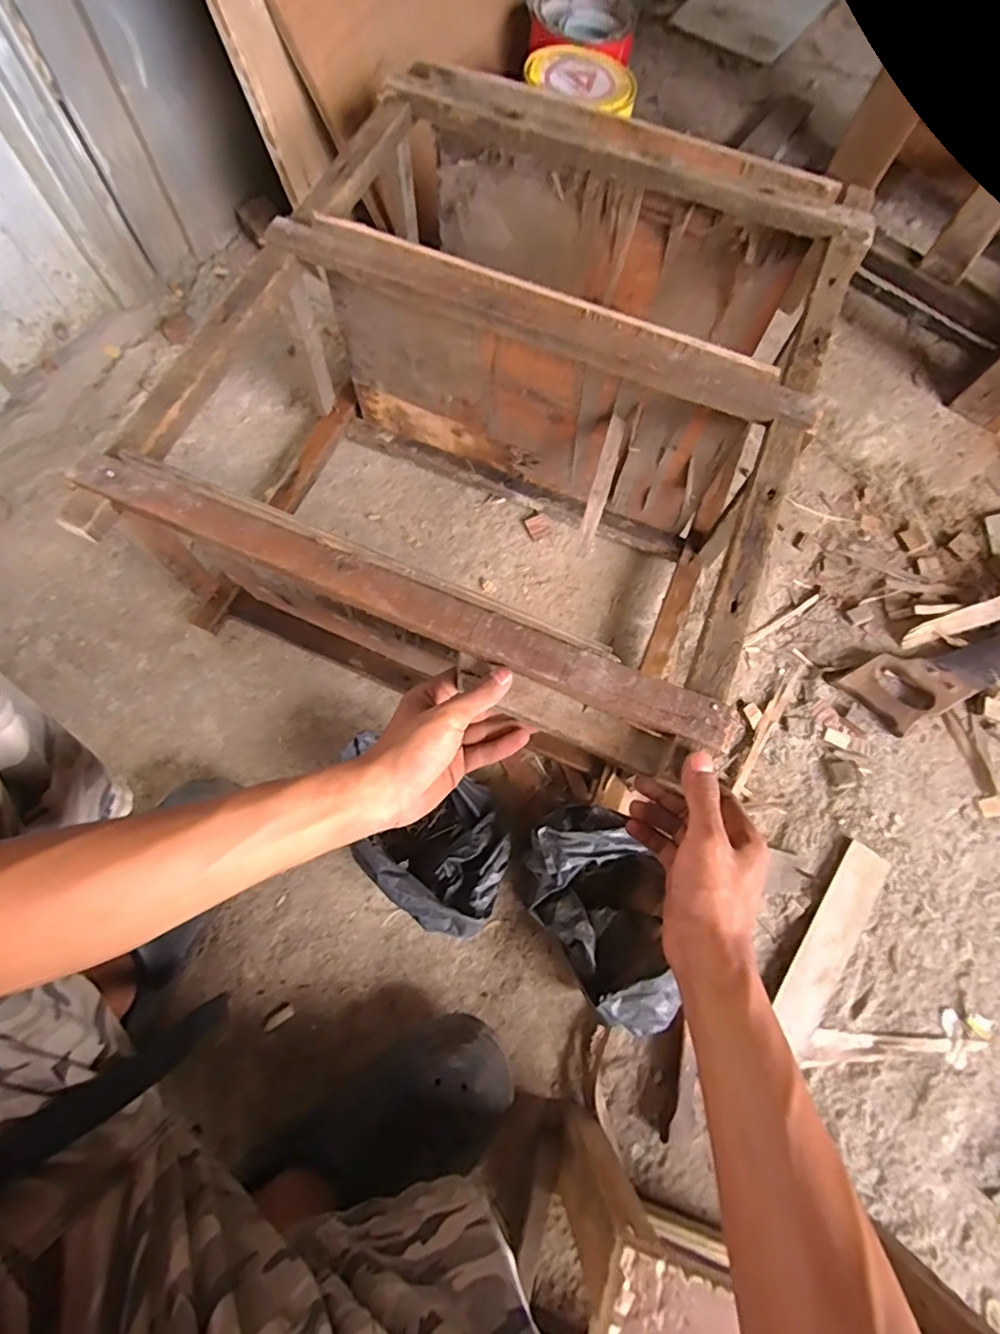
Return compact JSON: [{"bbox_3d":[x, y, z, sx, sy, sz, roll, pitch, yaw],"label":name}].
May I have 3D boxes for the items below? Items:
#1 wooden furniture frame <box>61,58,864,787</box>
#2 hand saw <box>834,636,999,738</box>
[{"bbox_3d":[0.011,-0.261,0.596,0.535,0.272,0.619,21,76,8],"label":"wooden furniture frame"},{"bbox_3d":[0.634,-0.030,0.711,0.406,0.019,0.094,-26,74,-5],"label":"hand saw"}]

